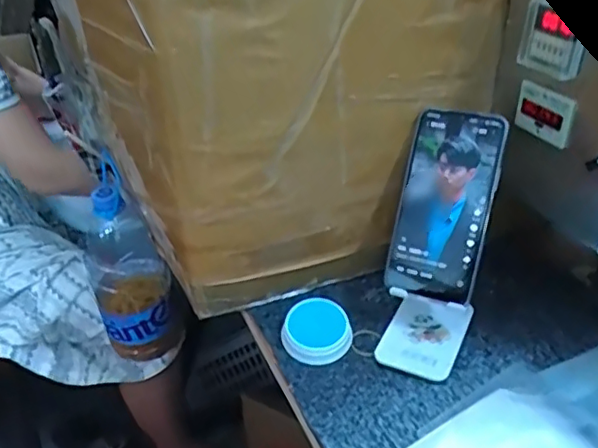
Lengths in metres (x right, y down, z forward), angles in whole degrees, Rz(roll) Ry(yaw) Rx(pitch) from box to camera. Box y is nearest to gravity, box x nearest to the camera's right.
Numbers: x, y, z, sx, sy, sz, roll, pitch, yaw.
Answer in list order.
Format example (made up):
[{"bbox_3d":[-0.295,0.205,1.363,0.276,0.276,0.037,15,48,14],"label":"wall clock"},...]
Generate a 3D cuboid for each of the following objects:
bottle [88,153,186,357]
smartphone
[{"bbox_3d":[-0.217,0.078,0.786,0.099,0.225,0.112,-13,34,-16],"label":"bottle"},{"bbox_3d":[0.126,-0.016,0.517,0.079,0.160,0.009,14,6,24],"label":"smartphone"}]

